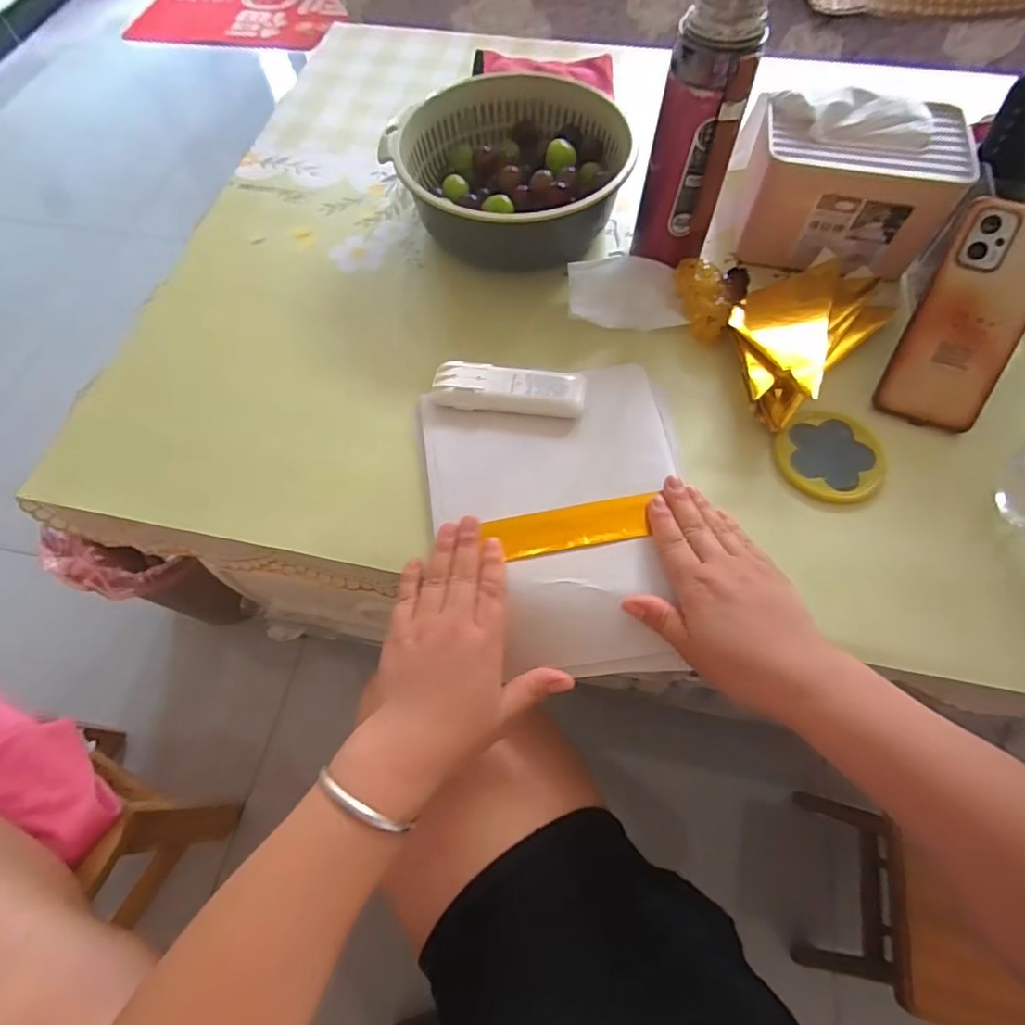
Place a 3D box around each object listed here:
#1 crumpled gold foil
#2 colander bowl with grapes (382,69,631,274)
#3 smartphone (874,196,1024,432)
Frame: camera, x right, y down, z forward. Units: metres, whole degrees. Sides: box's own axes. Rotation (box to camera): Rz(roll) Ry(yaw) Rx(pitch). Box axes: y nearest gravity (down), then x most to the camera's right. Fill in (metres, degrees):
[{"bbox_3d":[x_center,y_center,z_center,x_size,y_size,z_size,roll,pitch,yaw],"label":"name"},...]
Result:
[{"bbox_3d":[0.241,-0.158,0.478,0.106,0.045,0.184,40,71,18],"label":"crumpled gold foil"},{"bbox_3d":[-0.002,-0.335,0.556,0.229,0.079,0.199,21,65,12],"label":"colander bowl with grapes"},{"bbox_3d":[0.357,-0.150,0.434,0.076,0.015,0.164,23,107,16],"label":"smartphone"}]

